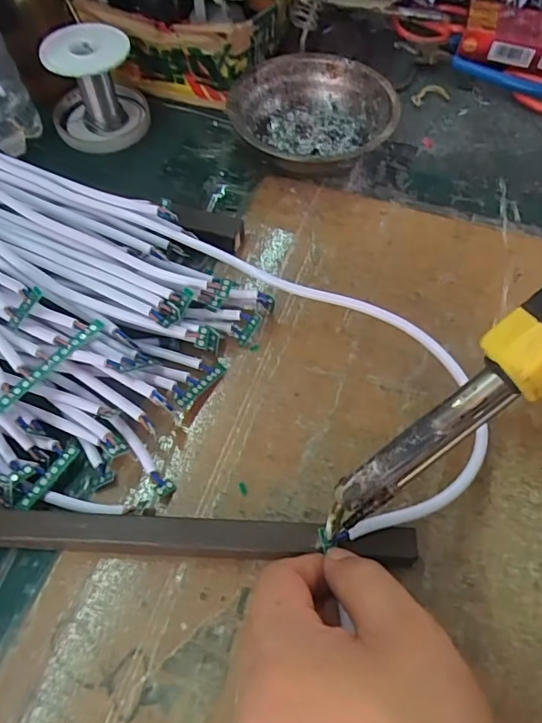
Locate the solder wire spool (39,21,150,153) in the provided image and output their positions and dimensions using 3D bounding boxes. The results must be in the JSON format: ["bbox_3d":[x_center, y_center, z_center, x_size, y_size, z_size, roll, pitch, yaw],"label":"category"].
[{"bbox_3d":[-0.143,-0.222,0.431,0.076,0.068,0.070,-19,61,-11],"label":"solder wire spool"}]

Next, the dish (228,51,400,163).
[{"bbox_3d":[0.033,-0.192,0.424,0.115,0.043,0.120,0,59,0],"label":"dish"}]

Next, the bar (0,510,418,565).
[{"bbox_3d":[-0.036,0.088,0.264,0.218,0.023,0.018,1,59,1],"label":"bar"}]

